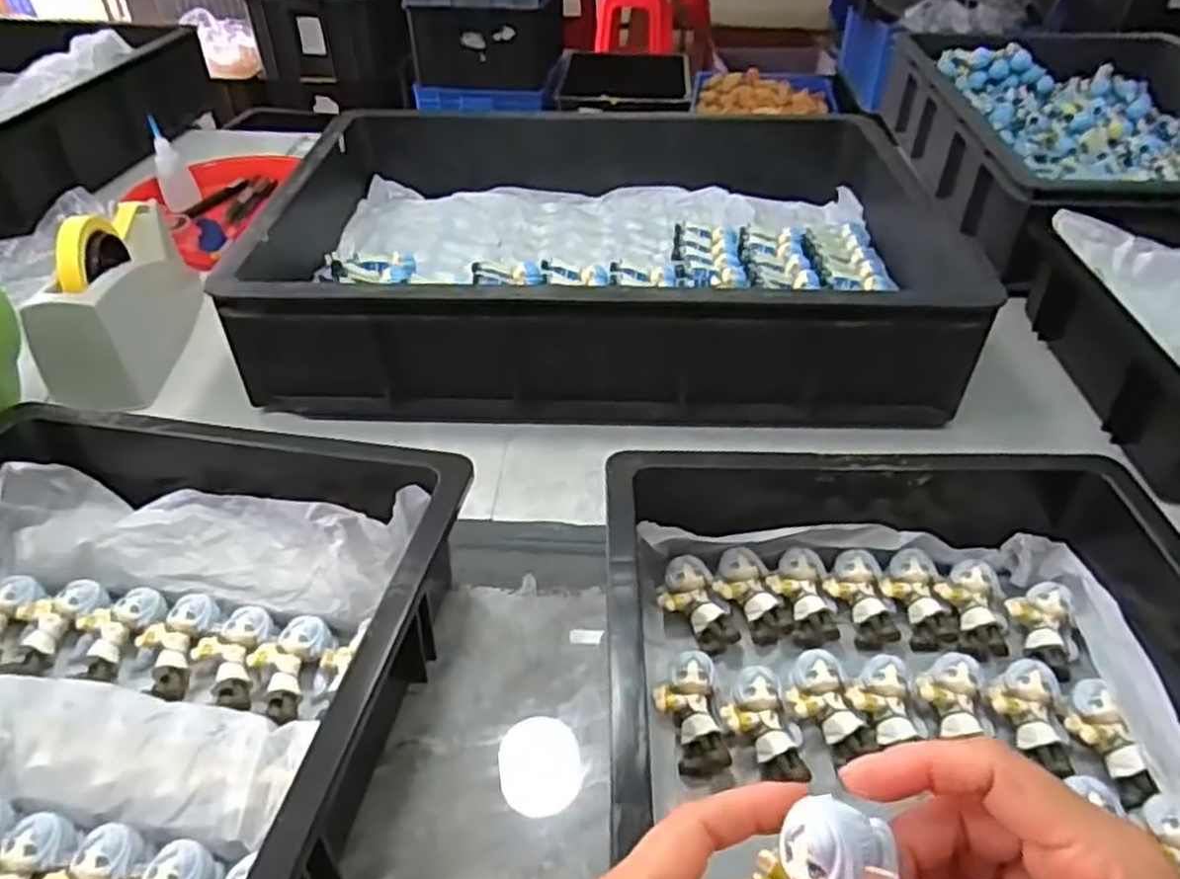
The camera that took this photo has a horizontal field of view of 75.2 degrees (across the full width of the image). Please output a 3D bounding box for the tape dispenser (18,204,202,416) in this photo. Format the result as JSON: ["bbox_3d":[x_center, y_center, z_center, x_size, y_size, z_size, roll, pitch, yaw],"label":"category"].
[{"bbox_3d":[-0.404,-0.124,0.658,0.065,0.115,0.221,-3,40,-4],"label":"tape dispenser"}]

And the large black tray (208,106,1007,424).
[{"bbox_3d":[-0.003,-0.179,0.711,0.574,0.108,0.445,-3,40,-4],"label":"large black tray"}]

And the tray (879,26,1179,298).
[{"bbox_3d":[0.596,-0.344,0.895,0.364,0.128,0.573,0,40,0],"label":"tray"}]

